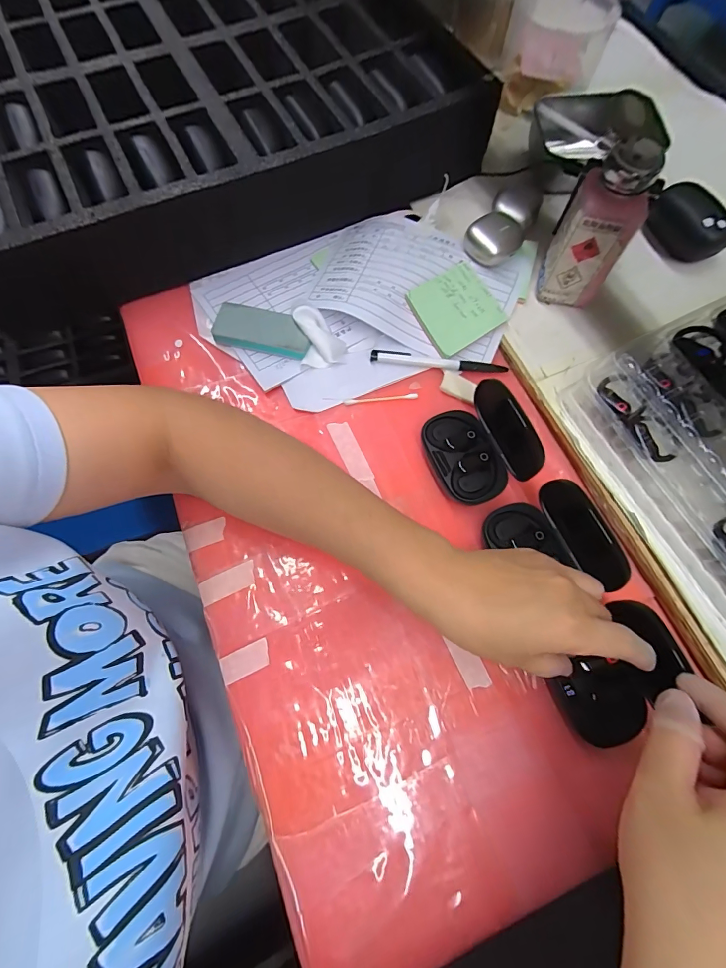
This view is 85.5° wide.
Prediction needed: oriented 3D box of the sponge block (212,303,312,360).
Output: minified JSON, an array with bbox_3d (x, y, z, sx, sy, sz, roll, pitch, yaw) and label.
[{"bbox_3d":[-0.096,-0.149,0.381,0.092,0.021,0.043,11,71,2],"label":"sponge block"}]

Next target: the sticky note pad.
[{"bbox_3d":[0.095,-0.178,0.396,0.076,0.008,0.076,-31,85,-3],"label":"sticky note pad"}]

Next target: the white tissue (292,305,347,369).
[{"bbox_3d":[-0.042,-0.145,0.383,0.043,0.023,0.059,-9,72,-5],"label":"white tissue"}]

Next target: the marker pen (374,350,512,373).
[{"bbox_3d":[0.076,-0.120,0.389,0.134,0.012,0.014,6,71,0],"label":"marker pen"}]

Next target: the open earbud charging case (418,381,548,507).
[{"bbox_3d":[0.099,-0.034,0.333,0.084,0.054,0.089,-21,73,-9],"label":"open earbud charging case"}]

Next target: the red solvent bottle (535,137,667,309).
[{"bbox_3d":[0.206,-0.224,0.352,0.057,0.127,0.048,23,72,6],"label":"red solvent bottle"}]

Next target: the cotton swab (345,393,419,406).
[{"bbox_3d":[0.017,-0.082,0.380,0.073,0.006,0.005,-8,72,-3],"label":"cotton swab"}]

